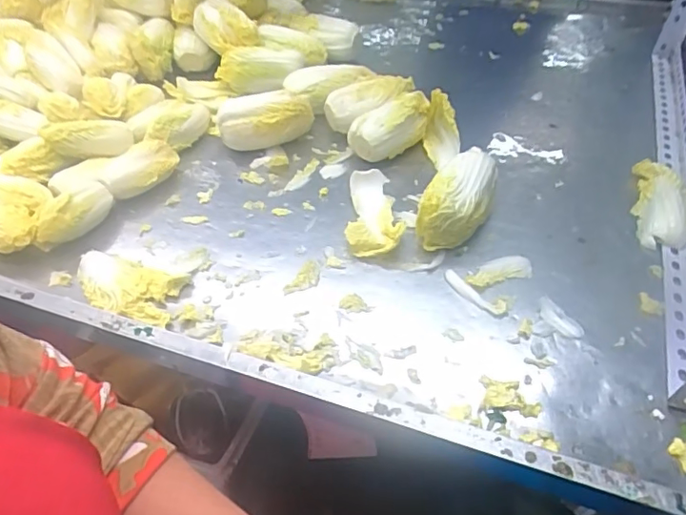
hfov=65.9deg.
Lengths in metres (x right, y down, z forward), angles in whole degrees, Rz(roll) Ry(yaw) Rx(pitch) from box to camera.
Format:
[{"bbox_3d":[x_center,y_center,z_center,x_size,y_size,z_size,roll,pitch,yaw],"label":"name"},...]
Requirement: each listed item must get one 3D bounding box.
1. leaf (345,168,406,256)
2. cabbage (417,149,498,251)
[{"bbox_3d":[0.036,-0.060,0.669,0.062,0.025,0.146,-2,45,1],"label":"leaf"},{"bbox_3d":[0.141,-0.072,0.640,0.072,0.069,0.136,19,49,21],"label":"cabbage"}]

